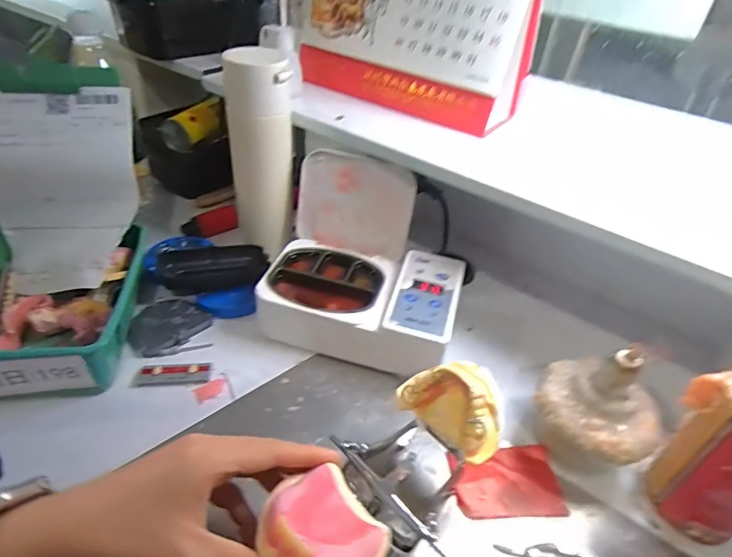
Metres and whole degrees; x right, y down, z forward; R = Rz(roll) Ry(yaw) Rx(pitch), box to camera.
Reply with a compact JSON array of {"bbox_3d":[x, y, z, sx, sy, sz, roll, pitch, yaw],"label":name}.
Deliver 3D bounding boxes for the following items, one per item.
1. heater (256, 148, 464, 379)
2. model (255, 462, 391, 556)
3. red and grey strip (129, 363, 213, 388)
[{"bbox_3d":[-0.002,-0.013,0.466,0.191,0.128,0.163,15,39,10],"label":"heater"},{"bbox_3d":[-0.026,0.147,0.269,0.061,0.030,0.061,40,21,30],"label":"model"},{"bbox_3d":[-0.171,0.084,0.418,0.065,0.006,0.021,-2,39,-11],"label":"red and grey strip"}]

